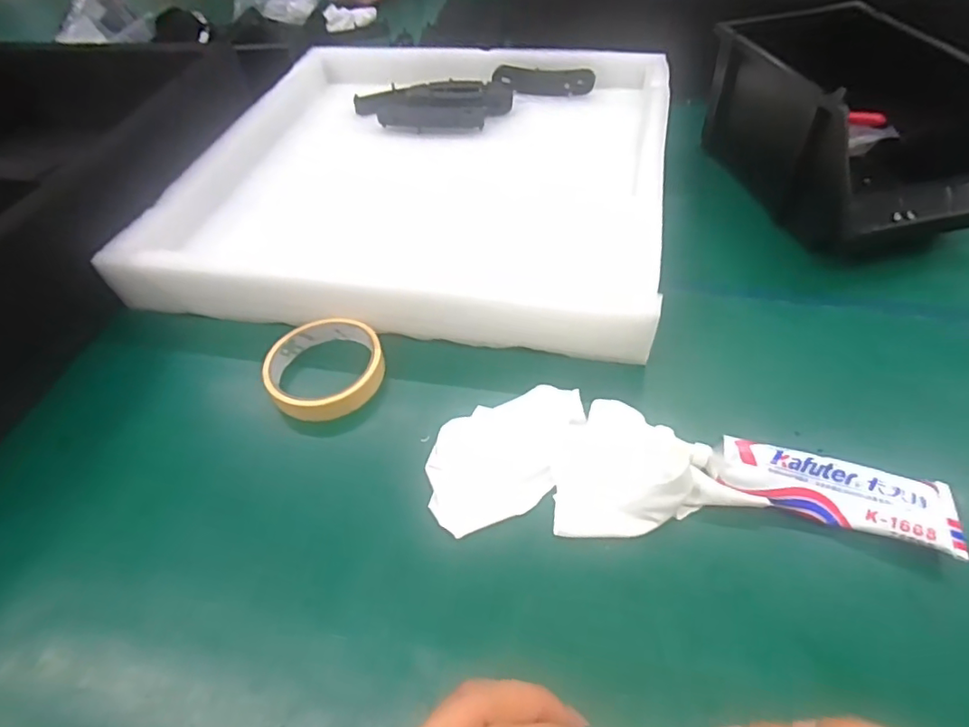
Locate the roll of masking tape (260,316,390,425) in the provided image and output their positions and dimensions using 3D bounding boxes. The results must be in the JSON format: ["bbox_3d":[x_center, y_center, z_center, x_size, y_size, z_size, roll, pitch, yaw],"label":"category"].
[{"bbox_3d":[-0.122,0.003,0.434,0.090,0.019,0.089,-2,49,2],"label":"roll of masking tape"}]

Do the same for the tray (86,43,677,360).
[{"bbox_3d":[-0.052,-0.200,0.579,0.441,0.053,0.435,8,50,11],"label":"tray"}]

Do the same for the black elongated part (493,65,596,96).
[{"bbox_3d":[0.071,-0.342,0.693,0.119,0.031,0.005,8,7,9],"label":"black elongated part"}]

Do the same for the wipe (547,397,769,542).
[{"bbox_3d":[0.101,0.060,0.354,0.115,0.035,0.084,-1,49,4],"label":"wipe"}]

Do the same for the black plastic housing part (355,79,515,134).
[{"bbox_3d":[-0.061,-0.303,0.672,0.184,0.026,0.069,4,49,7],"label":"black plastic housing part"}]

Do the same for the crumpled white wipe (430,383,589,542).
[{"bbox_3d":[0.018,0.057,0.377,0.123,0.016,0.072,-28,53,-19],"label":"crumpled white wipe"}]

